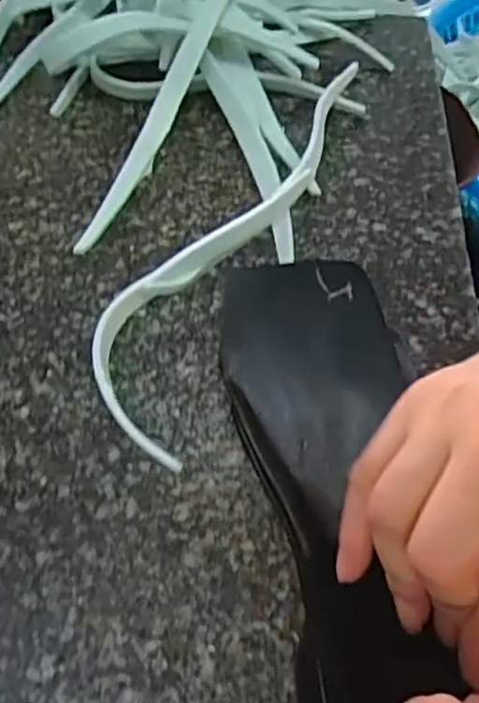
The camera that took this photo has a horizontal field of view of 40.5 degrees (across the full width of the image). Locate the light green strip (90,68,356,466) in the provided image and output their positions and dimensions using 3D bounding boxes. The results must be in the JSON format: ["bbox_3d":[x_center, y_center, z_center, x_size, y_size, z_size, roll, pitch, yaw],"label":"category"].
[{"bbox_3d":[-0.002,-0.069,0.326,0.056,0.022,0.271,19,58,10],"label":"light green strip"}]

